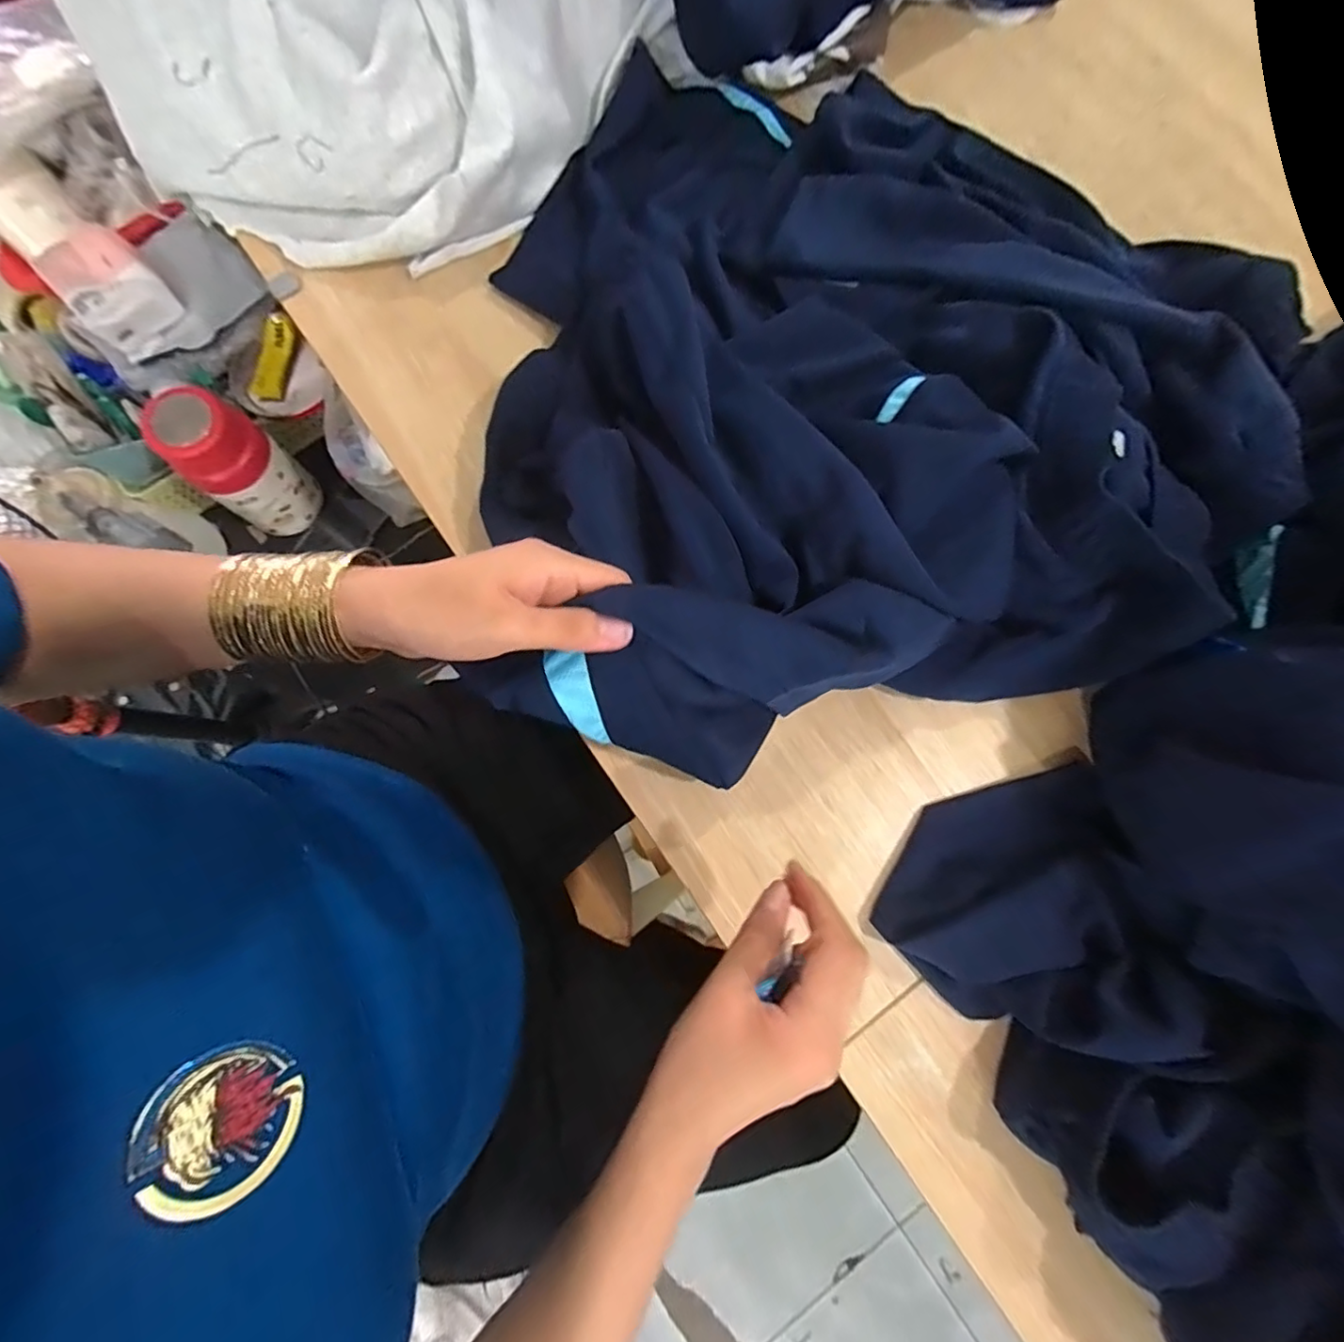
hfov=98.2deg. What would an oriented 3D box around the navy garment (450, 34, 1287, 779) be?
[{"bbox_3d":[0.101,-0.220,0.385,0.474,0.120,0.514,-15,80,-4],"label":"navy garment"}]

